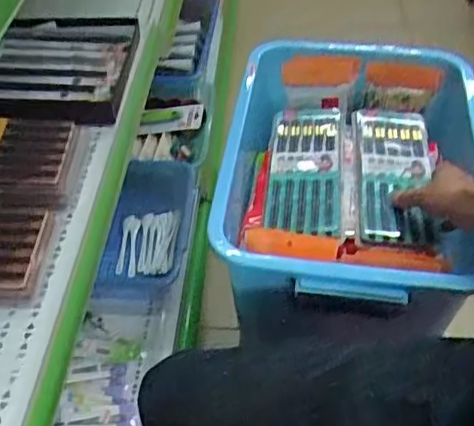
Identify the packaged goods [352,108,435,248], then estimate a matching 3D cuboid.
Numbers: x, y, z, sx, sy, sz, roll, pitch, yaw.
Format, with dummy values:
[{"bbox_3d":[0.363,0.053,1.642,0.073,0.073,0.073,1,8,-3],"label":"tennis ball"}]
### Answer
[{"bbox_3d":[0.227,-0.066,0.853,0.107,0.031,0.283,6,51,6],"label":"packaged goods"}]

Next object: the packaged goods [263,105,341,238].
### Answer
[{"bbox_3d":[0.103,-0.075,0.881,0.105,0.038,0.255,4,48,5],"label":"packaged goods"}]

